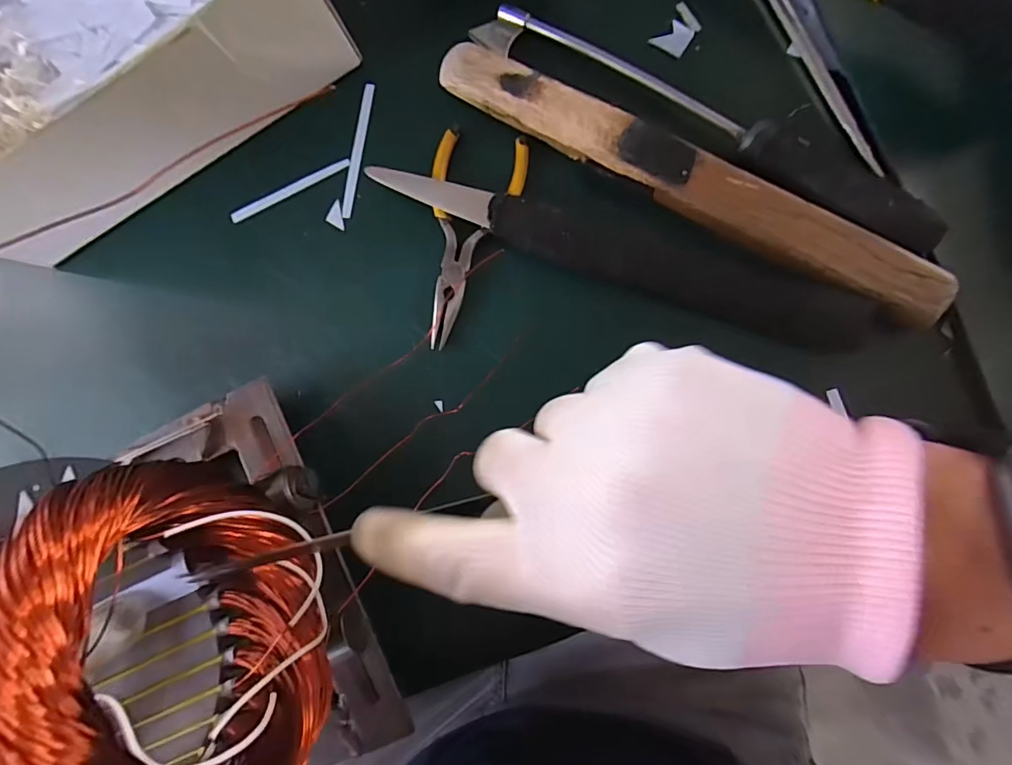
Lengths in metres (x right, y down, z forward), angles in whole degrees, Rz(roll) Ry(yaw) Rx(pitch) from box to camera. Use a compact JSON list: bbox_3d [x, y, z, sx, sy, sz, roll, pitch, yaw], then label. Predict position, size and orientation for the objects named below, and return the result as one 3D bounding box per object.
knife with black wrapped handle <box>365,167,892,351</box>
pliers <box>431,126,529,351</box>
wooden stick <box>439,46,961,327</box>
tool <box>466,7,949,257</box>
[{"bbox_3d":[0.053,-0.066,0.259,0.261,0.020,0.031,20,90,7],"label":"knife with black wrapped handle"},{"bbox_3d":[-0.025,-0.080,0.276,0.051,0.005,0.122,14,90,7],"label":"pliers"},{"bbox_3d":[0.088,-0.108,0.249,0.273,0.011,0.032,31,92,7],"label":"wooden stick"},{"bbox_3d":[0.100,-0.140,0.254,0.258,0.021,0.031,33,92,7],"label":"tool"}]

